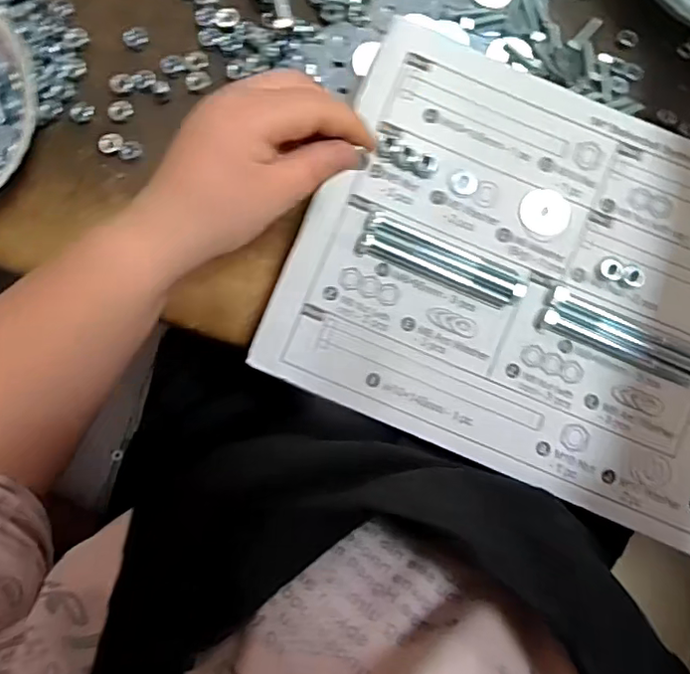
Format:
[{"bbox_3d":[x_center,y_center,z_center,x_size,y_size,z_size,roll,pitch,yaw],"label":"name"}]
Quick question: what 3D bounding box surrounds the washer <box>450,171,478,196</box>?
[{"bbox_3d":[0.076,-0.098,0.364,0.017,0.004,0.015,31,93,1],"label":"washer"}]

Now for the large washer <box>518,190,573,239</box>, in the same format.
[{"bbox_3d":[0.126,-0.078,0.364,0.031,0.004,0.029,7,92,1],"label":"large washer"}]

